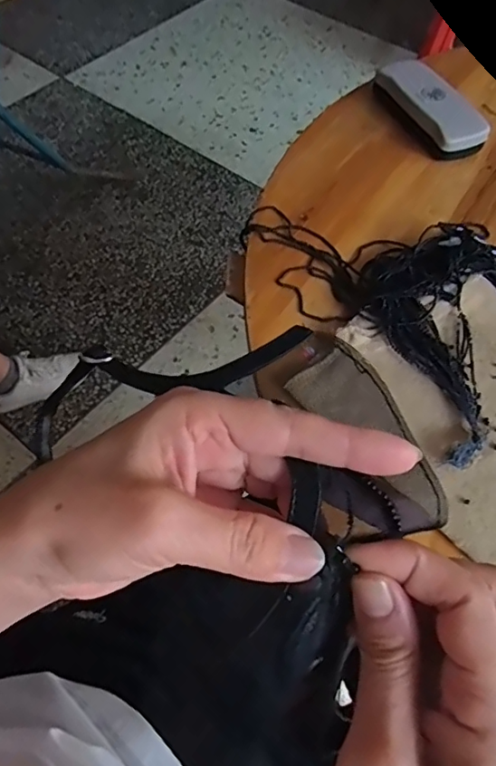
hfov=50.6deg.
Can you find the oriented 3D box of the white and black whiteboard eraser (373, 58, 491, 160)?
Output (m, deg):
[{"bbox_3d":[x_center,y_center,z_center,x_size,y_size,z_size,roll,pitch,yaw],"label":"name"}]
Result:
[{"bbox_3d":[0.215,-0.327,0.617,0.064,0.039,0.156,-24,64,-12],"label":"white and black whiteboard eraser"}]

